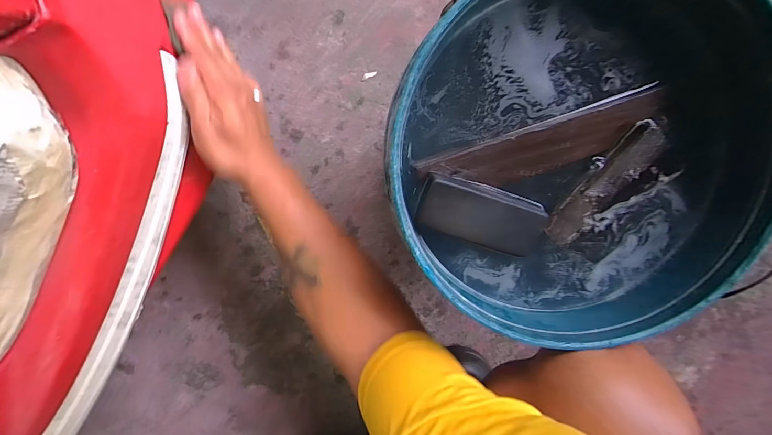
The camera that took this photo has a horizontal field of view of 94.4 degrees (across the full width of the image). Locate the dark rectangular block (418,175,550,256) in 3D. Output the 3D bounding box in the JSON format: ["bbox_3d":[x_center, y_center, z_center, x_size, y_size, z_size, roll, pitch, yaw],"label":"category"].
[{"bbox_3d":[0.085,0.000,0.310,0.115,0.025,0.048,18,98,-5],"label":"dark rectangular block"}]

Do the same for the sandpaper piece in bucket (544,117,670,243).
[{"bbox_3d":[0.197,-0.028,0.318,0.128,0.008,0.036,-44,99,5],"label":"sandpaper piece in bucket"}]

